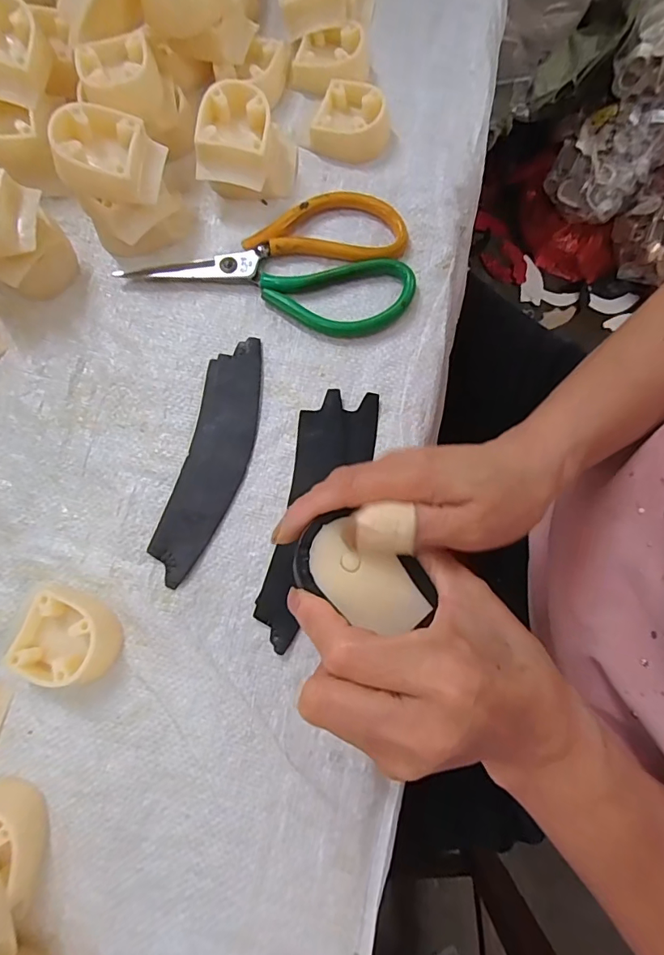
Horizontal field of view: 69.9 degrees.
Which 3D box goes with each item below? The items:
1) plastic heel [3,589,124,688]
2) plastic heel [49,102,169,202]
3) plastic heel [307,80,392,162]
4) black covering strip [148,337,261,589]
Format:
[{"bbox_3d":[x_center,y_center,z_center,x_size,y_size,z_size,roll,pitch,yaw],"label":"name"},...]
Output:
[{"bbox_3d":[-0.149,0.092,0.268,0.051,0.021,0.046,21,79,5],"label":"plastic heel"},{"bbox_3d":[-0.138,-0.195,0.294,0.061,0.033,0.046,9,78,-23],"label":"plastic heel"},{"bbox_3d":[0.014,-0.251,0.334,0.048,0.023,0.046,23,80,6],"label":"plastic heel"},{"bbox_3d":[-0.074,-0.014,0.297,0.040,0.006,0.154,14,79,4],"label":"black covering strip"}]

